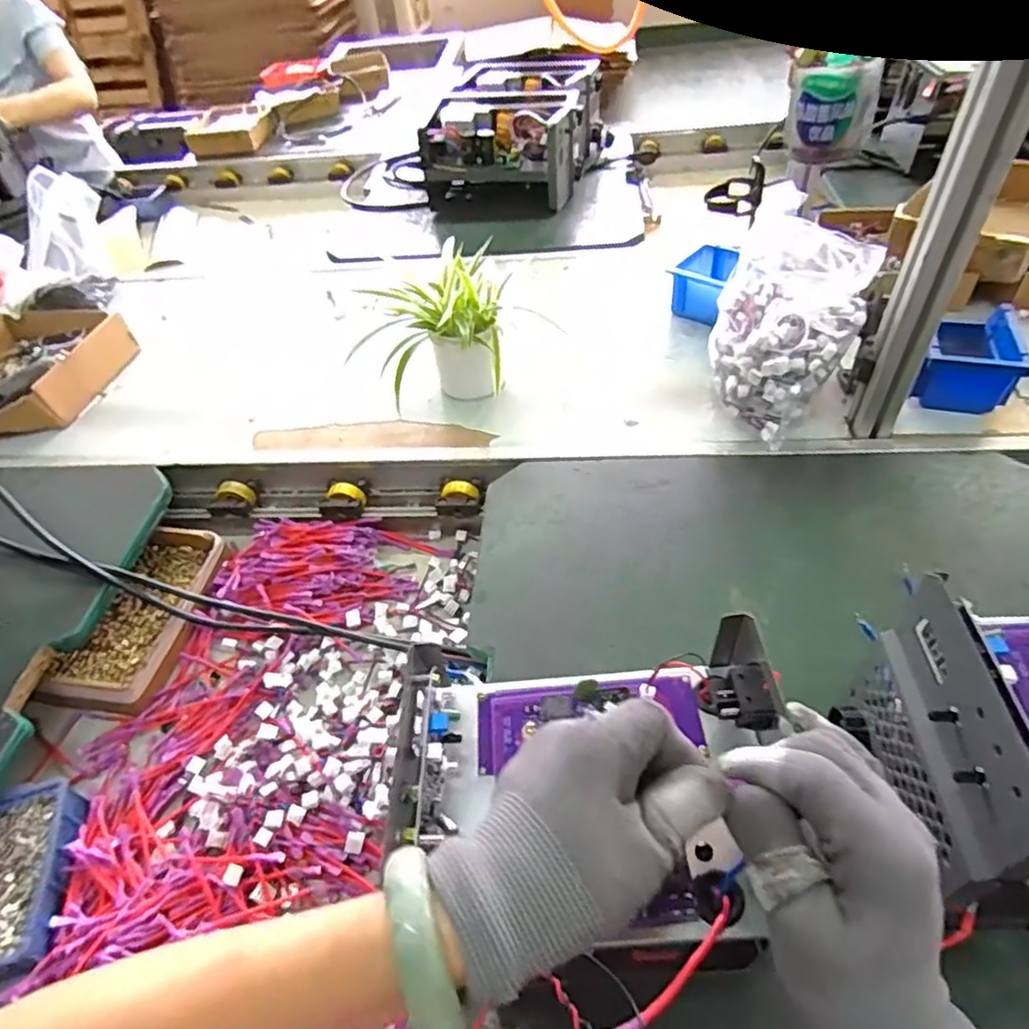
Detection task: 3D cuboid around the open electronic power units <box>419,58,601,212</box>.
[{"bbox_3d":[0.013,-0.796,1.321,0.293,0.161,0.427,9,49,14],"label":"open electronic power units"}]

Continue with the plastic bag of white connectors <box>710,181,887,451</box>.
[{"bbox_3d":[0.310,-0.214,0.736,0.152,0.199,0.179,15,51,20],"label":"plastic bag of white connectors"}]

